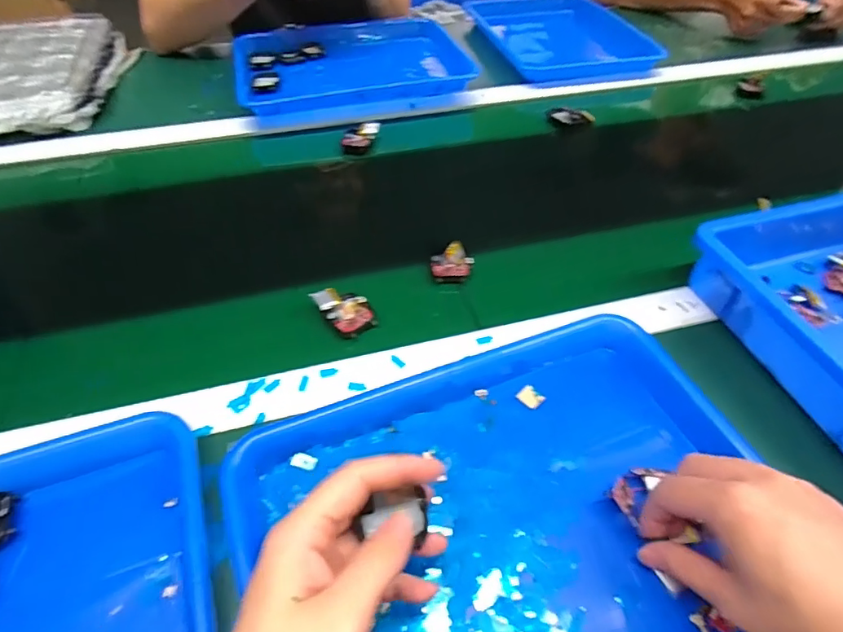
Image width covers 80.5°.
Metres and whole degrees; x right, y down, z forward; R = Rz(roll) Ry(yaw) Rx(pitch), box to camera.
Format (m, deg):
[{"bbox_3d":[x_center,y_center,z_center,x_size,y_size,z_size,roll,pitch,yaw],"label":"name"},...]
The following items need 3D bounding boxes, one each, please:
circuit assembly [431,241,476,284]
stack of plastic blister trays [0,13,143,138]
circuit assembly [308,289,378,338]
[{"bbox_3d":[0.030,-0.052,0.483,0.040,0.016,0.042,4,50,3],"label":"circuit assembly"},{"bbox_3d":[-0.582,-0.331,0.685,0.292,0.051,0.308,-10,51,-9],"label":"stack of plastic blister trays"},{"bbox_3d":[-0.066,-0.007,0.442,0.040,0.015,0.054,-33,58,-25],"label":"circuit assembly"}]

